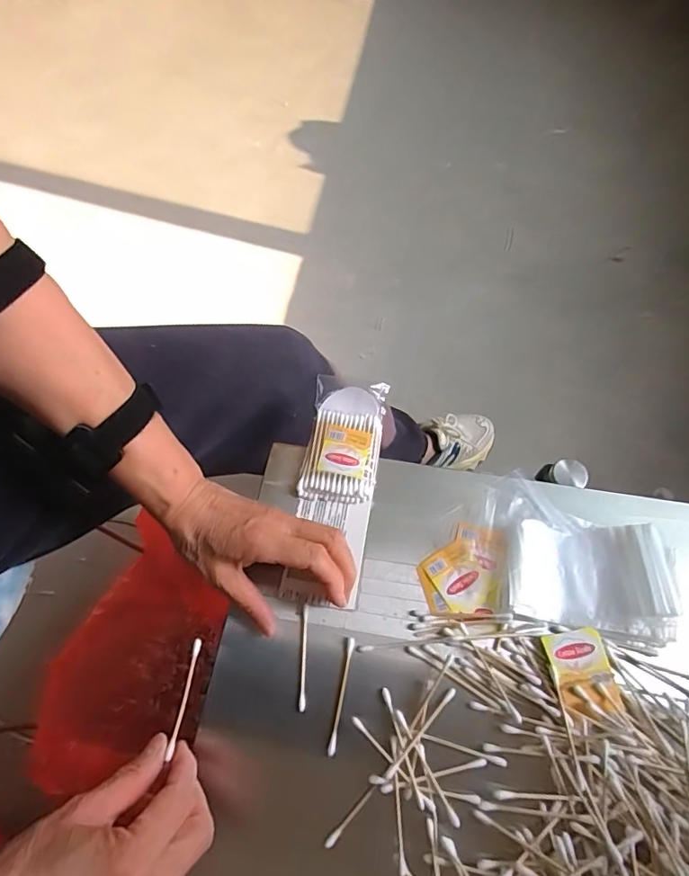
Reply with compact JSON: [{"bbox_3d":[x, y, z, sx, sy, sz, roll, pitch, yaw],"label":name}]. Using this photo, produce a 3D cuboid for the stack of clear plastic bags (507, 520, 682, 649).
[{"bbox_3d":[0.184,0.102,0.374,0.114,0.022,0.080,12,66,7],"label":"stack of clear plastic bags"}]

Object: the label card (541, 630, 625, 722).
[{"bbox_3d":[0.167,0.165,0.350,0.041,0.004,0.055,-6,59,-4],"label":"label card"}]

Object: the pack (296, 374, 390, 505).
[{"bbox_3d":[0.000,0.000,0.438,0.063,0.014,0.112,8,66,5],"label":"pack"}]

